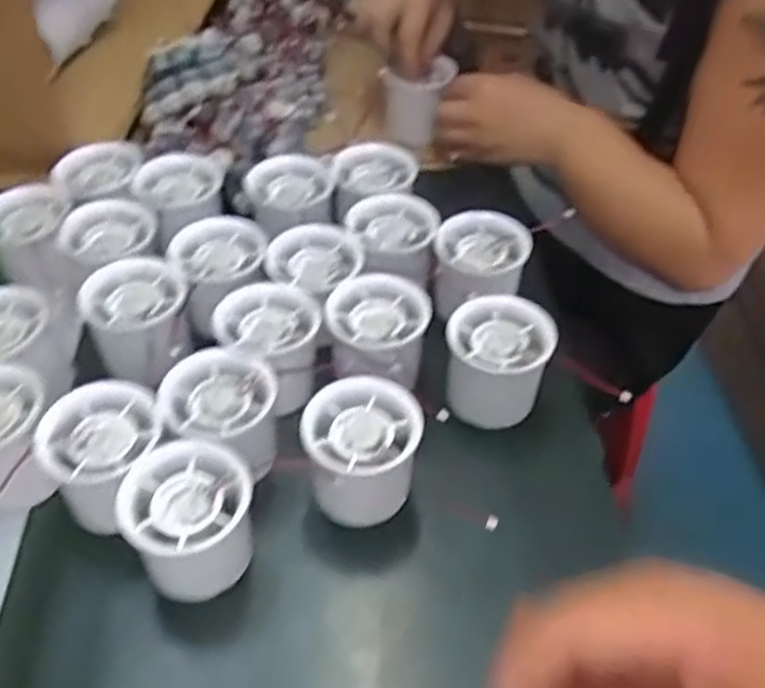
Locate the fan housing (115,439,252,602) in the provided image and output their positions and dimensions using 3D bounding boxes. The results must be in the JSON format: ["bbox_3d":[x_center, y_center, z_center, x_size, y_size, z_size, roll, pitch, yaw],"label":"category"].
[{"bbox_3d":[-0.089,0.083,0.360,0.055,0.050,0.053,0,47,0],"label":"fan housing"}]

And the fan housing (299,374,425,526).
[{"bbox_3d":[-0.010,0.057,0.391,0.057,0.055,0.061,6,47,5],"label":"fan housing"}]

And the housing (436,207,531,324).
[{"bbox_3d":[0.062,-0.051,0.485,0.057,0.039,0.055,2,47,2],"label":"housing"}]

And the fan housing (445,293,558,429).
[{"bbox_3d":[0.065,0.013,0.440,0.055,0.061,0.051,0,47,0],"label":"fan housing"}]

